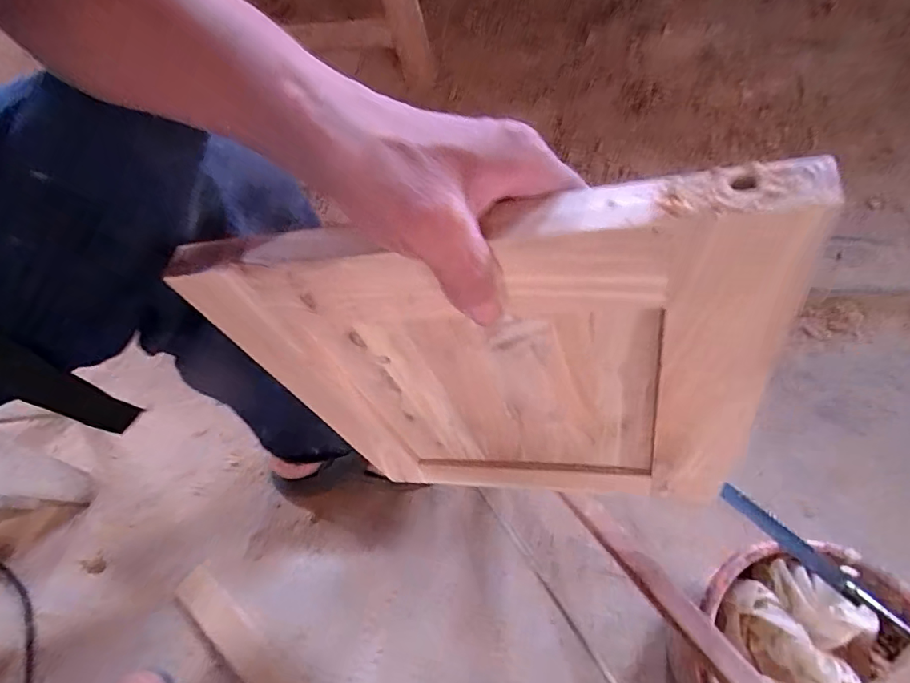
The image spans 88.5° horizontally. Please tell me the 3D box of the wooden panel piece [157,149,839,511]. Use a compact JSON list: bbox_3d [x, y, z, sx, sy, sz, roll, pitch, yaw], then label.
[{"bbox_3d":[0.036,0.041,0.346,0.316,0.331,0.025,-3,54,20],"label":"wooden panel piece"}]

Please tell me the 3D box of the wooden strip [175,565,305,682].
[{"bbox_3d":[-0.246,0.395,0.575,0.280,0.010,0.047,36,73,17],"label":"wooden strip"}]

